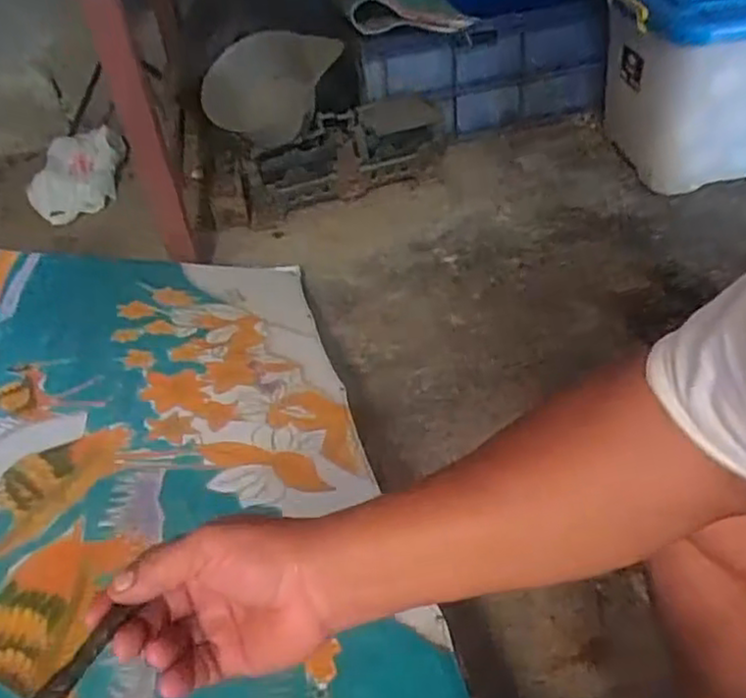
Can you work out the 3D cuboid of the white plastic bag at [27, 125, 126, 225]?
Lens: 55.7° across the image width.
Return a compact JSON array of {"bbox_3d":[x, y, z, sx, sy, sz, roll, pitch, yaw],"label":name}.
[{"bbox_3d":[-0.717,-0.444,1.737,0.167,0.098,0.282,0,42,8],"label":"white plastic bag"}]

